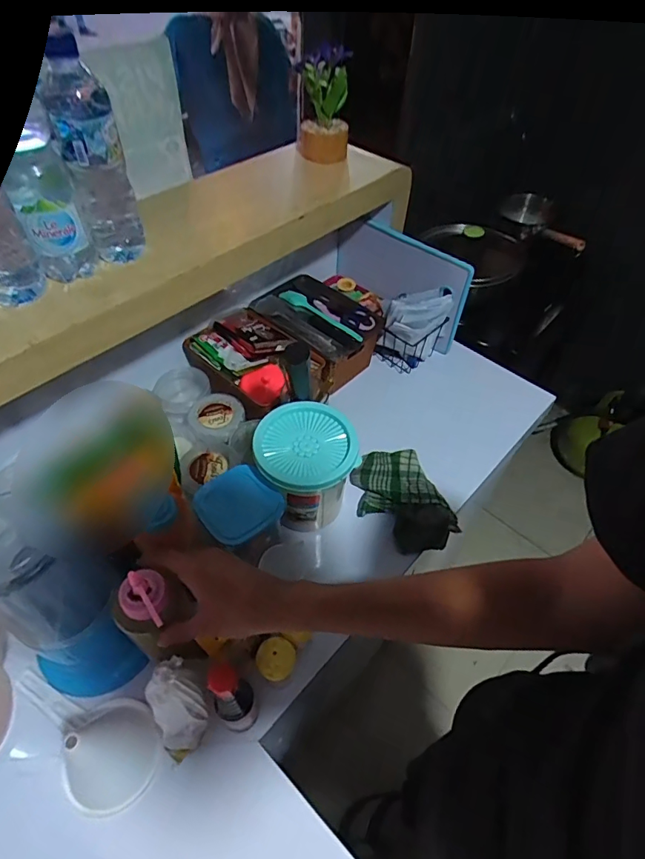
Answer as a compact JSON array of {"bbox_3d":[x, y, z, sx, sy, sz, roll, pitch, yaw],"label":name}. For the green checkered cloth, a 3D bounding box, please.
[{"bbox_3d":[0.113,0.097,0.699,0.096,0.063,0.170,-23,55,-20],"label":"green checkered cloth"}]

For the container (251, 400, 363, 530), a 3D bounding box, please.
[{"bbox_3d":[-0.025,0.060,0.665,0.122,0.154,0.128,1,51,-1],"label":"container"}]

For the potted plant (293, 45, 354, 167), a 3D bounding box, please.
[{"bbox_3d":[0.000,-0.507,0.741,0.070,0.141,0.085,-8,52,-8],"label":"potted plant"}]

